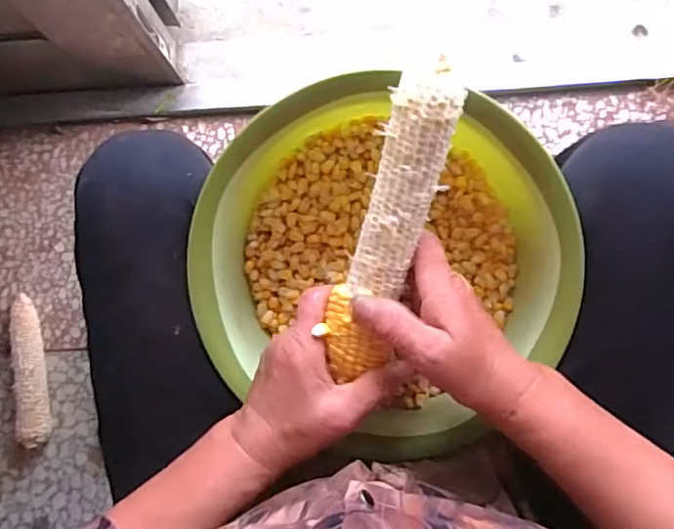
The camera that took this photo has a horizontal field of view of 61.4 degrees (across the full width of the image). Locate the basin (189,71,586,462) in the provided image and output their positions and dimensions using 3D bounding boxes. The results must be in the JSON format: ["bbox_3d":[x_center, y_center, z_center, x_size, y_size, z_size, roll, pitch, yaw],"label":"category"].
[{"bbox_3d":[0.029,0.009,0.413,0.251,0.106,0.250,0,82,3],"label":"basin"}]

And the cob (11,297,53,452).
[{"bbox_3d":[-0.444,0.153,0.821,0.041,0.042,0.212,-11,82,2],"label":"cob"}]

